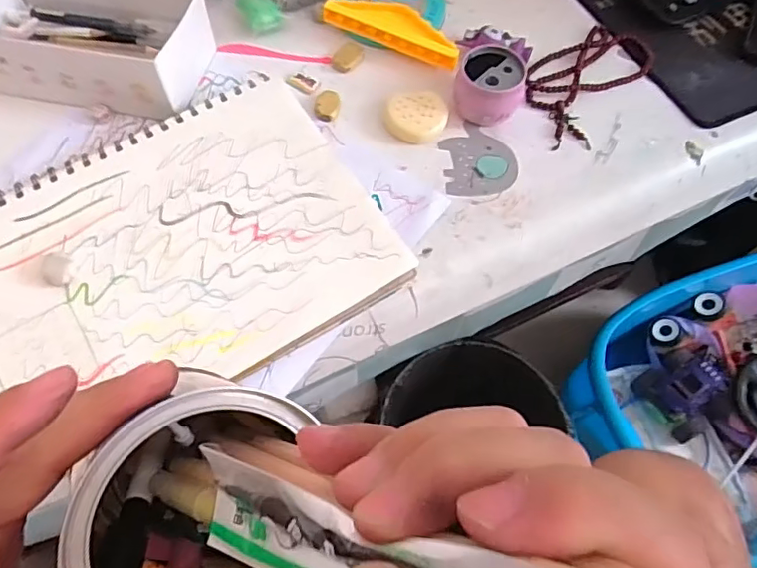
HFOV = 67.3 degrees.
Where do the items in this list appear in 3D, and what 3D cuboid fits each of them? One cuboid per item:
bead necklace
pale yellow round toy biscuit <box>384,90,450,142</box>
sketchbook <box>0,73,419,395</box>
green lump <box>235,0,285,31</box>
[{"bbox_3d":[0.177,-0.178,0.492,0.079,0.005,0.155,36,68,13],"label":"bead necklace"},{"bbox_3d":[0.032,-0.137,0.461,0.047,0.012,0.047,1,65,-2],"label":"pale yellow round toy biscuit"},{"bbox_3d":[-0.145,-0.023,0.397,0.276,0.018,0.210,-31,70,-16],"label":"sketchbook"},{"bbox_3d":[-0.105,-0.241,0.503,0.034,0.018,0.047,-21,68,-12],"label":"green lump"}]

